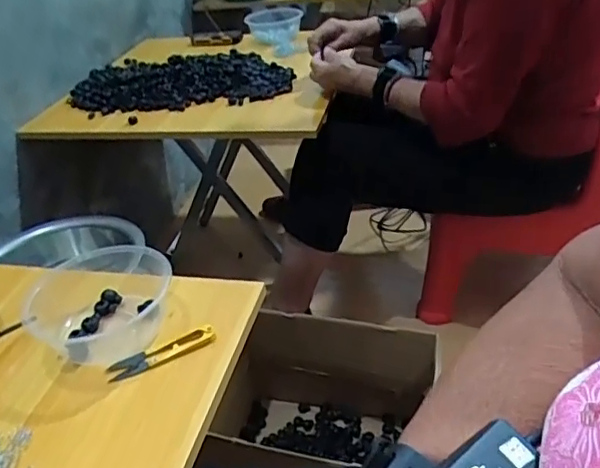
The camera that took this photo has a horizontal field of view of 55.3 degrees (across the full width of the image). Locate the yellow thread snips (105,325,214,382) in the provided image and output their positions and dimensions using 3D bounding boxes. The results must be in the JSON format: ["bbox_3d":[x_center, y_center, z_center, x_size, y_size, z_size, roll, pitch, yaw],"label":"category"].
[{"bbox_3d":[-0.135,0.118,0.562,0.106,0.009,0.024,-19,36,-16],"label":"yellow thread snips"}]

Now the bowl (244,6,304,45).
[{"bbox_3d":[-0.057,-0.477,1.353,0.126,0.095,0.149,-10,34,-4],"label":"bowl"}]

